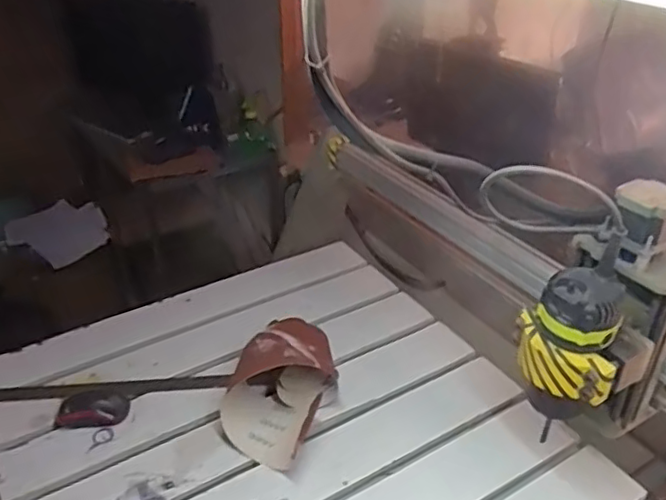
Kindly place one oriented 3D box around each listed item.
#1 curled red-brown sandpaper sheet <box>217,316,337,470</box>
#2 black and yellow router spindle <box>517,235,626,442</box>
[{"bbox_3d":[-0.071,0.186,0.878,0.150,0.103,0.203,17,36,23],"label":"curled red-brown sandpaper sheet"},{"bbox_3d":[0.246,0.106,0.646,0.082,0.190,0.088,0,33,2],"label":"black and yellow router spindle"}]

